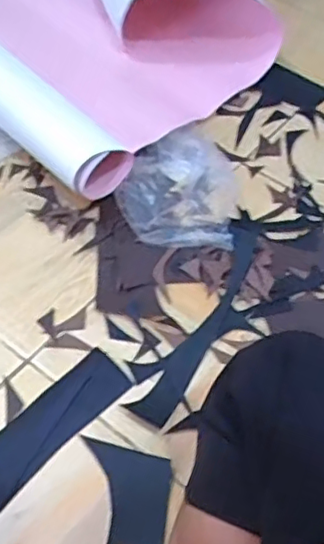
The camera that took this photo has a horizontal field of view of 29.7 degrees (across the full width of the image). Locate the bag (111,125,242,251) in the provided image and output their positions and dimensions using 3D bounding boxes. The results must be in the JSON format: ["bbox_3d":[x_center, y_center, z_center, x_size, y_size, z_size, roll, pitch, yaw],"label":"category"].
[{"bbox_3d":[0.024,-0.111,0.778,0.142,0.032,0.199,8,52,2],"label":"bag"}]

